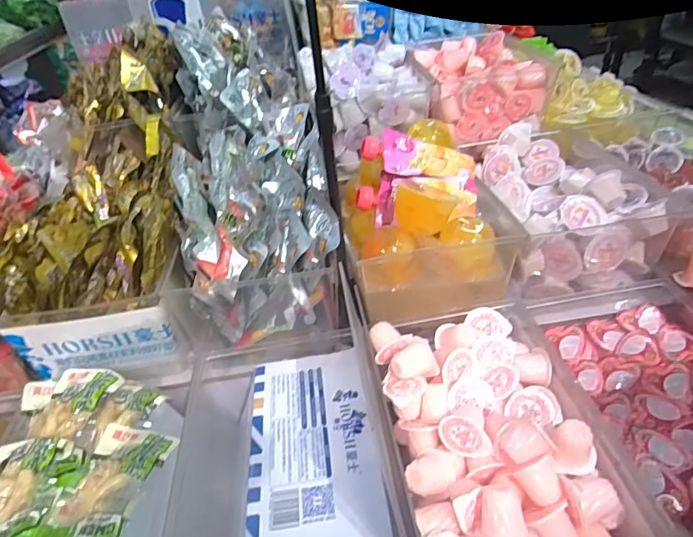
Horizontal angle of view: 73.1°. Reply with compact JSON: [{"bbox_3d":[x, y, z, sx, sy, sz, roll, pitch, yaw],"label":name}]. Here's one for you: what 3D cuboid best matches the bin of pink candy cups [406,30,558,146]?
[{"bbox_3d":[0.245,-0.355,0.909,0.217,0.118,0.321,-6,37,2],"label":"bin of pink candy cups"}]

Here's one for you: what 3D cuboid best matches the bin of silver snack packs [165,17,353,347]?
[{"bbox_3d":[-0.165,-0.222,0.727,0.189,0.197,0.677,-11,57,-5],"label":"bin of silver snack packs"}]

